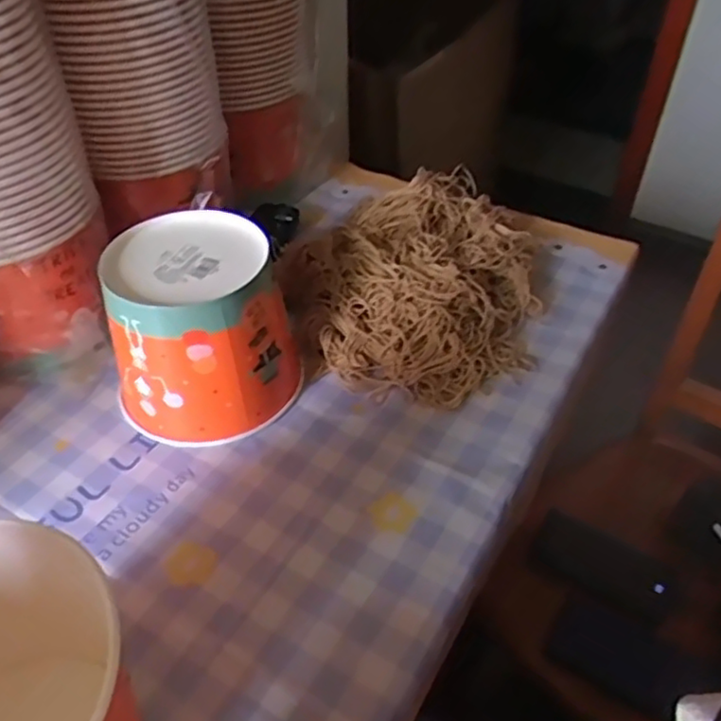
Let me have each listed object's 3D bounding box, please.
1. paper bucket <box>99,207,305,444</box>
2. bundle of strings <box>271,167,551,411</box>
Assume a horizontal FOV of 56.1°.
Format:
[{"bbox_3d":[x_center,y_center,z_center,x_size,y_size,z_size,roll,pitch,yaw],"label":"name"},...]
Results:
[{"bbox_3d":[-0.130,-0.028,0.564,0.146,0.135,0.138,-12,44,-12],"label":"paper bucket"},{"bbox_3d":[0.049,-0.090,0.674,0.252,0.071,0.297,6,43,7],"label":"bundle of strings"}]

